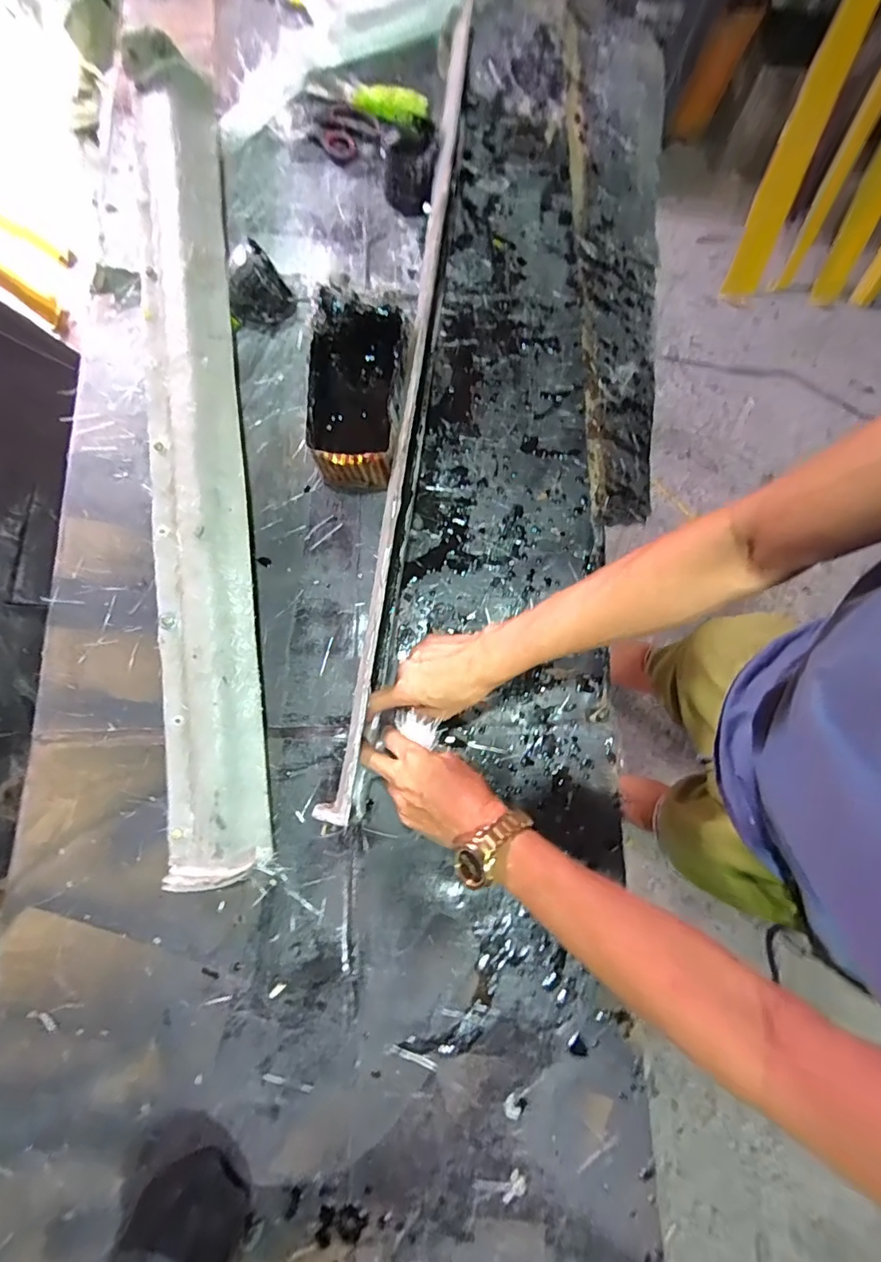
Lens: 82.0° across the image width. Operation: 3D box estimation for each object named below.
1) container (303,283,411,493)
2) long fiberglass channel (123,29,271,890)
[{"bbox_3d":[-0.097,-0.266,0.585,0.110,0.111,0.172,3,79,-1],"label":"container"},{"bbox_3d":[-0.298,-0.241,0.604,0.125,0.067,1.021,-8,79,-3],"label":"long fiberglass channel"}]

